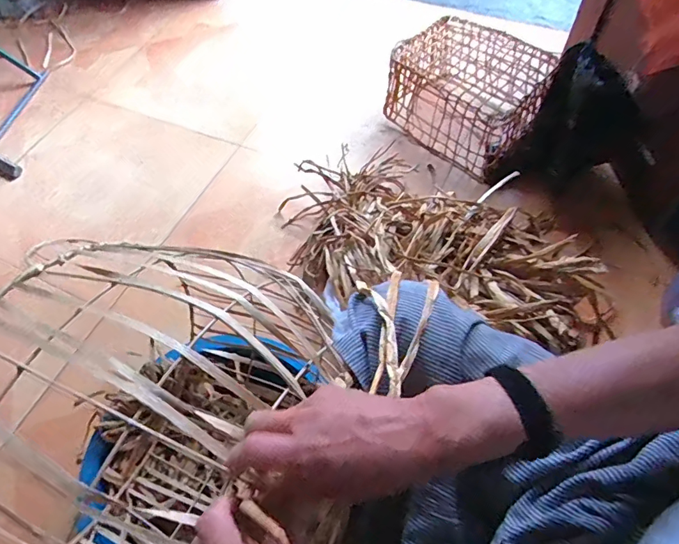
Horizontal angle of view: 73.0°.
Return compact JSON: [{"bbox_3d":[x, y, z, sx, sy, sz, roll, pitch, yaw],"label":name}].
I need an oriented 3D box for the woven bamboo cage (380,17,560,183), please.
[{"bbox_3d":[0.351,-0.490,1.268,0.295,0.194,0.384,-37,64,-17],"label":"woven bamboo cage"}]

